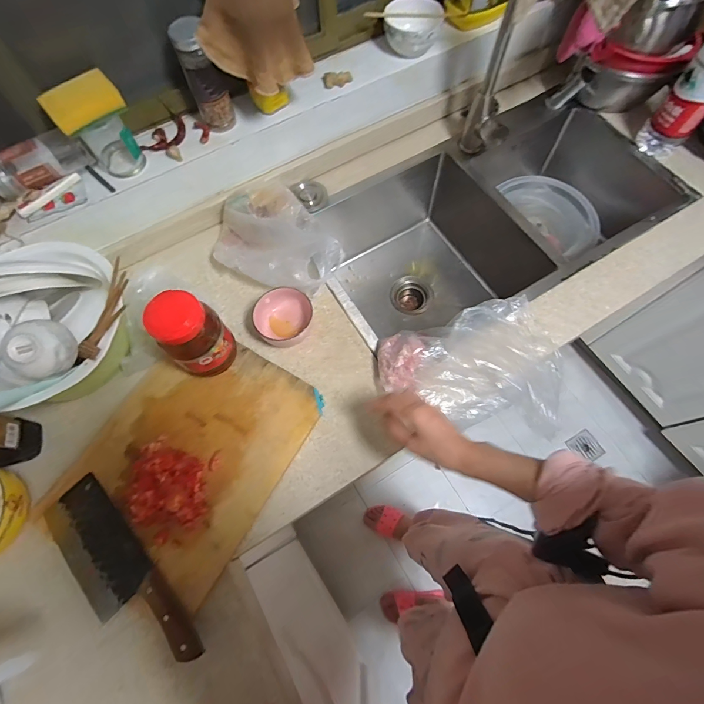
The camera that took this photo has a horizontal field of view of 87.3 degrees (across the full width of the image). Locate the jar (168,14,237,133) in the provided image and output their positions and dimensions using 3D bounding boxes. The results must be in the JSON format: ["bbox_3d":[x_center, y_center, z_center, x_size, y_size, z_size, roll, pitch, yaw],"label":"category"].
[{"bbox_3d":[-0.245,-0.457,0.618,0.057,0.159,0.056,-1,68,1],"label":"jar"}]

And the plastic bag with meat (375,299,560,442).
[{"bbox_3d":[0.213,0.033,0.616,0.304,0.062,0.224,-15,69,-4],"label":"plastic bag with meat"}]

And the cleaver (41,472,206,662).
[{"bbox_3d":[-0.338,0.321,0.531,0.095,0.031,0.311,-43,73,-14],"label":"cleaver"}]

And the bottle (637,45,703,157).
[{"bbox_3d":[0.690,-0.508,0.760,0.090,0.206,0.074,39,74,15],"label":"bottle"}]

